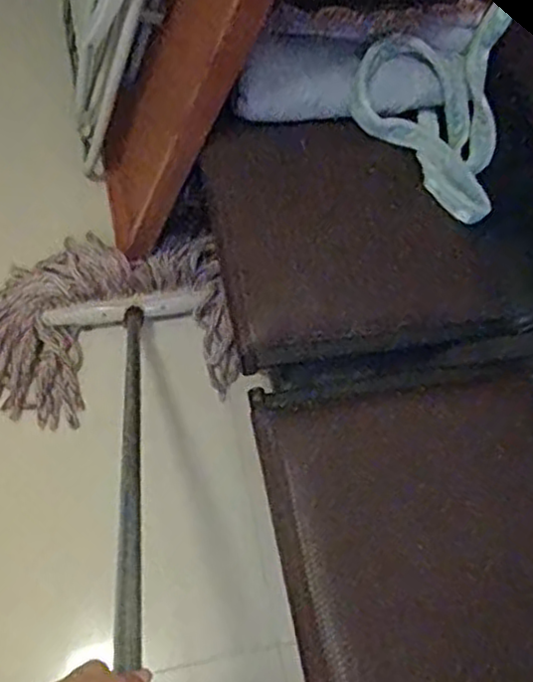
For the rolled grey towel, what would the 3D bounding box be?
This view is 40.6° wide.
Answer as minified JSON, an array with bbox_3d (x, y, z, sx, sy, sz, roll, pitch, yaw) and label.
[{"bbox_3d":[0.147,-0.460,1.250,0.412,0.133,0.111,-4,63,-5],"label":"rolled grey towel"}]

